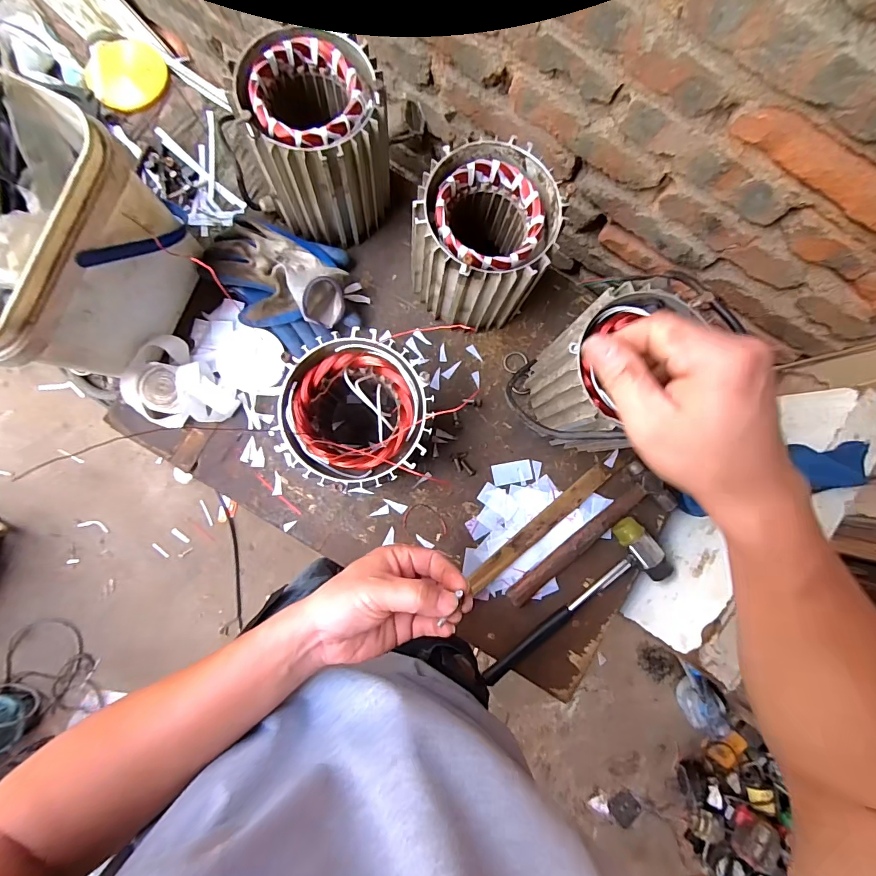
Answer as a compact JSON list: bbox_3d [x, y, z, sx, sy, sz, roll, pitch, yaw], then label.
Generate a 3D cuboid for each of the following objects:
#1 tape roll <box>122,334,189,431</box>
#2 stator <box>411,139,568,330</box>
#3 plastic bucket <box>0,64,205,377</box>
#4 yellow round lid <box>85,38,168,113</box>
[{"bbox_3d":[-0.310,-0.063,0.463,0.053,0.044,0.098,1,87,-4],"label":"tape roll"},{"bbox_3d":[0.042,-0.201,0.450,0.132,0.145,0.128,-10,88,-5],"label":"stator"},{"bbox_3d":[-0.369,-0.176,0.392,0.186,0.200,0.194,22,86,-3],"label":"plastic bucket"},{"bbox_3d":[-0.368,-0.431,0.496,0.085,0.025,0.063,-39,126,-15],"label":"yellow round lid"}]

